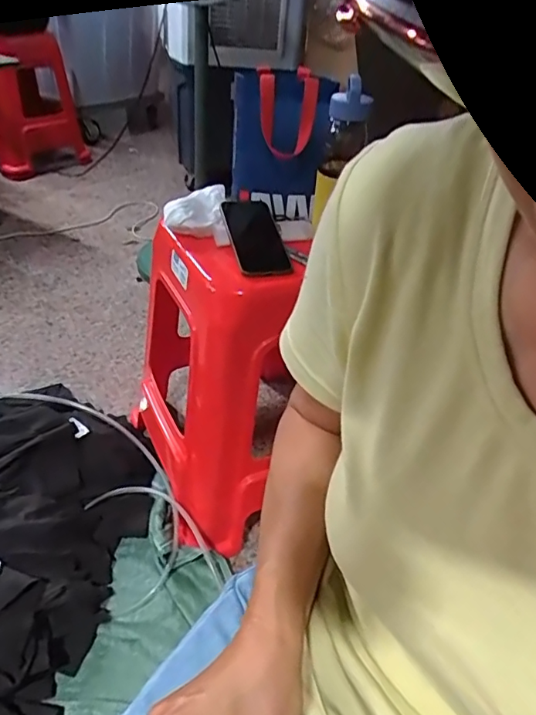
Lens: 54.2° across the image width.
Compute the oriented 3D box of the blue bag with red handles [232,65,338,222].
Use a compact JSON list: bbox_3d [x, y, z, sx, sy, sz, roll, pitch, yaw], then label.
[{"bbox_3d":[0.020,-0.330,0.818,0.157,0.207,0.091,14,38,10],"label":"blue bag with red handles"}]

